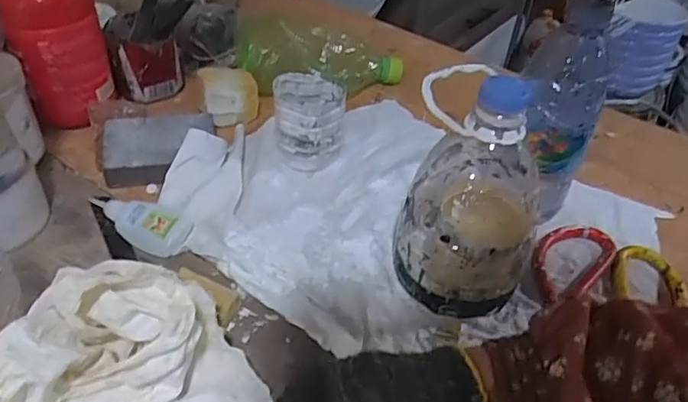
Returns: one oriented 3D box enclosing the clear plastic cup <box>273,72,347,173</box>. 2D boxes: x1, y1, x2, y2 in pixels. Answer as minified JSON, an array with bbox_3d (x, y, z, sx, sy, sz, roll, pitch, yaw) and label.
[{"bbox_3d":[-0.034,-0.077,0.551,0.064,0.074,0.063,3,42,-2],"label":"clear plastic cup"}]

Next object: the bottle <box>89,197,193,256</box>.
[{"bbox_3d":[-0.172,0.014,0.481,0.095,0.018,0.045,21,45,17],"label":"bottle"}]

